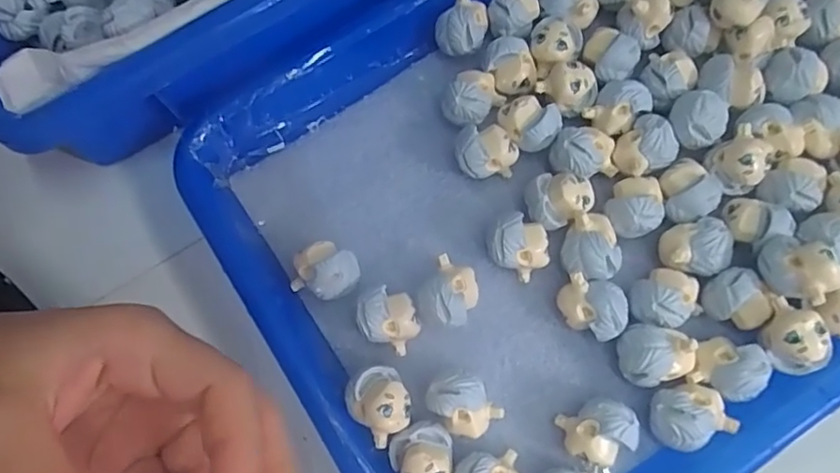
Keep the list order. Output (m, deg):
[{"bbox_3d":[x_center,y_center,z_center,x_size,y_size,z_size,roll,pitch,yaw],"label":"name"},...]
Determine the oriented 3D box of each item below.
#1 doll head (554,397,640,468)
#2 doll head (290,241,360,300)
[{"bbox_3d":[0.069,0.076,0.226,0.026,0.023,0.023,-29,74,-5],"label":"doll head"},{"bbox_3d":[-0.040,0.015,0.249,0.026,0.023,0.022,19,75,9],"label":"doll head"}]

